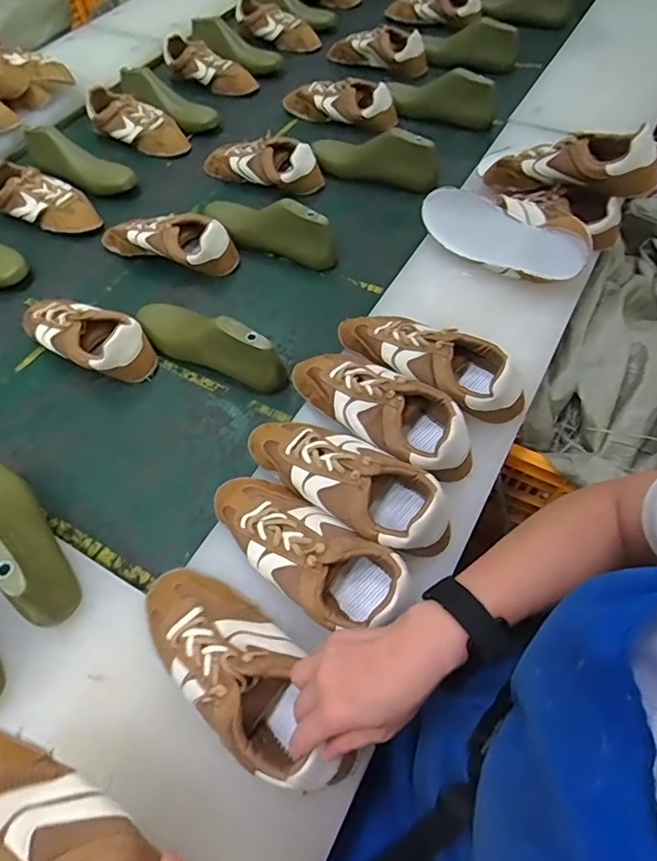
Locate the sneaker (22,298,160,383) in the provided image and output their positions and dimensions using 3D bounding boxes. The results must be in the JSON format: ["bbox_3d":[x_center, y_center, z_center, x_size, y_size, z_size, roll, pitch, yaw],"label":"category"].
[{"bbox_3d":[-0.347,-0.139,0.735,0.215,0.067,0.095,25,63,16],"label":"sneaker"}]

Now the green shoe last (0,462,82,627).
[{"bbox_3d":[-0.337,0.086,0.525,0.248,0.081,0.077,34,66,22],"label":"green shoe last"}]

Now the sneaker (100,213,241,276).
[{"bbox_3d":[-0.260,-0.313,0.839,0.235,0.066,0.093,19,61,14],"label":"sneaker"}]

